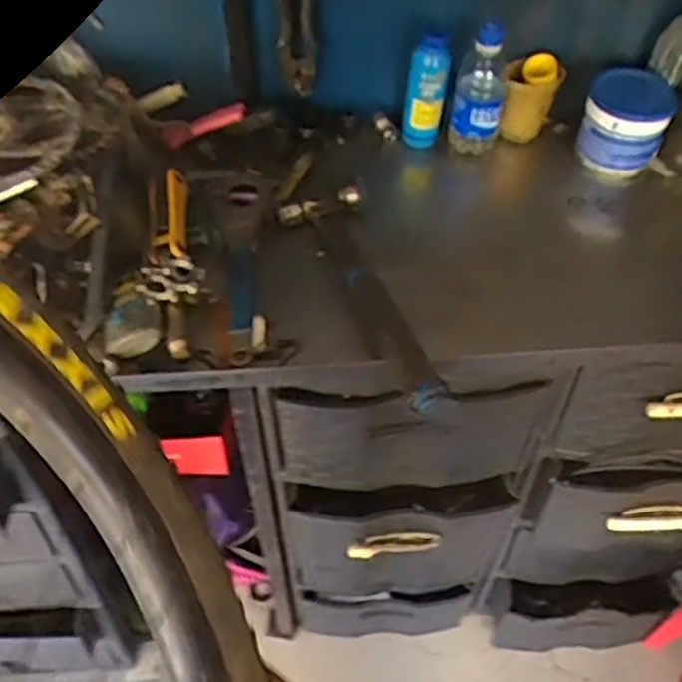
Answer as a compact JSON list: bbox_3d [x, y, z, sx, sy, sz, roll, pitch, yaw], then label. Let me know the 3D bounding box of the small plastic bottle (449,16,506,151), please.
[{"bbox_3d":[0.180,-0.327,0.936,0.068,0.169,0.055,12,52,9],"label":"small plastic bottle"}]

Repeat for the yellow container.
[{"bbox_3d":[0.258,-0.335,0.989,0.075,0.111,0.078,12,52,9],"label":"yellow container"}]

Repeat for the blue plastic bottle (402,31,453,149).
[{"bbox_3d":[0.111,-0.324,0.940,0.051,0.152,0.049,4,51,3],"label":"blue plastic bottle"}]

